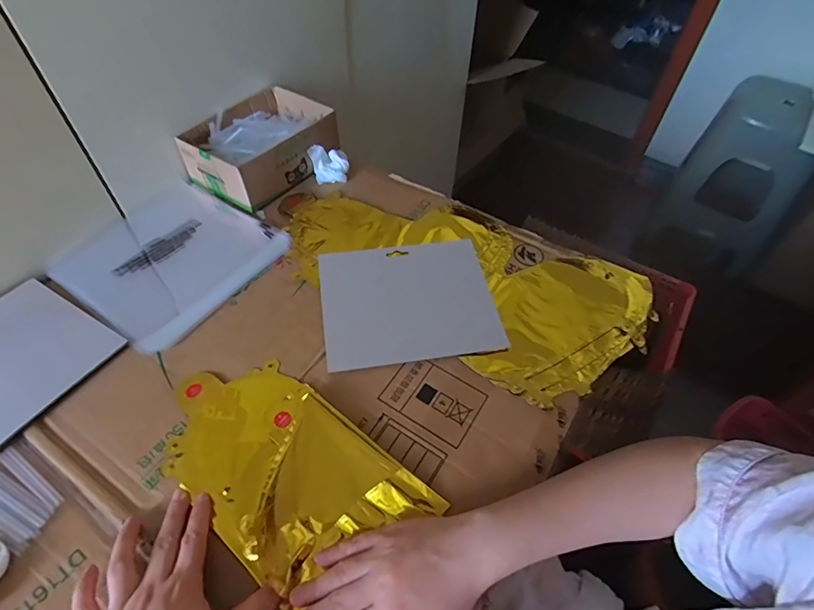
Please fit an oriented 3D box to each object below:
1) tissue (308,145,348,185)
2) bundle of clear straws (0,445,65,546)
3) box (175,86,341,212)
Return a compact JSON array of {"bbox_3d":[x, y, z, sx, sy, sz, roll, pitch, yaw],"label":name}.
[{"bbox_3d":[-0.109,-0.200,0.648,0.051,0.041,0.044,-8,52,-9],"label":"tissue"},{"bbox_3d":[-0.324,0.156,0.378,0.084,0.007,0.045,27,55,18],"label":"bundle of clear straws"},{"bbox_3d":[-0.201,-0.224,0.645,0.140,0.065,0.190,34,57,22],"label":"box"}]

